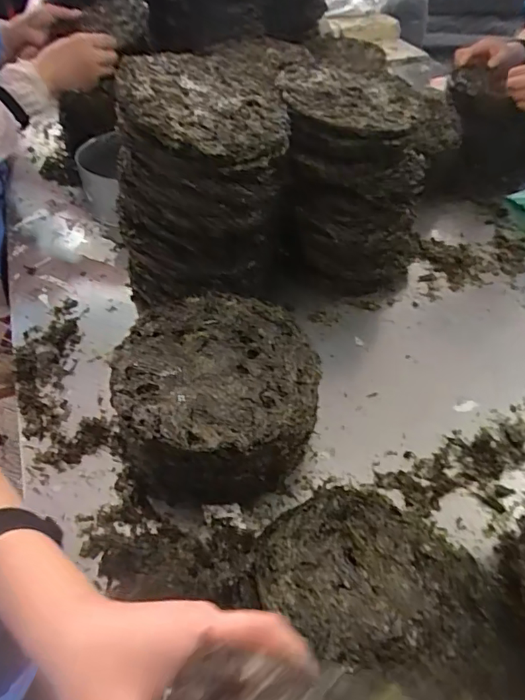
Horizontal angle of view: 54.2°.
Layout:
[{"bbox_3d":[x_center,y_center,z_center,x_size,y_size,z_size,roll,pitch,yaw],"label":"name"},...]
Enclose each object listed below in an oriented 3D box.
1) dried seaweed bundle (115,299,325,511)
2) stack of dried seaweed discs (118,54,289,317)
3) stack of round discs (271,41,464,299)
[{"bbox_3d":[-0.045,0.060,0.546,0.198,0.140,0.190,12,47,9],"label":"dried seaweed bundle"},{"bbox_3d":[-0.079,-0.215,0.662,0.209,0.238,0.198,-1,47,-2],"label":"stack of dried seaweed discs"},{"bbox_3d":[0.122,-0.232,0.739,0.208,0.261,0.214,3,47,1],"label":"stack of round discs"}]

